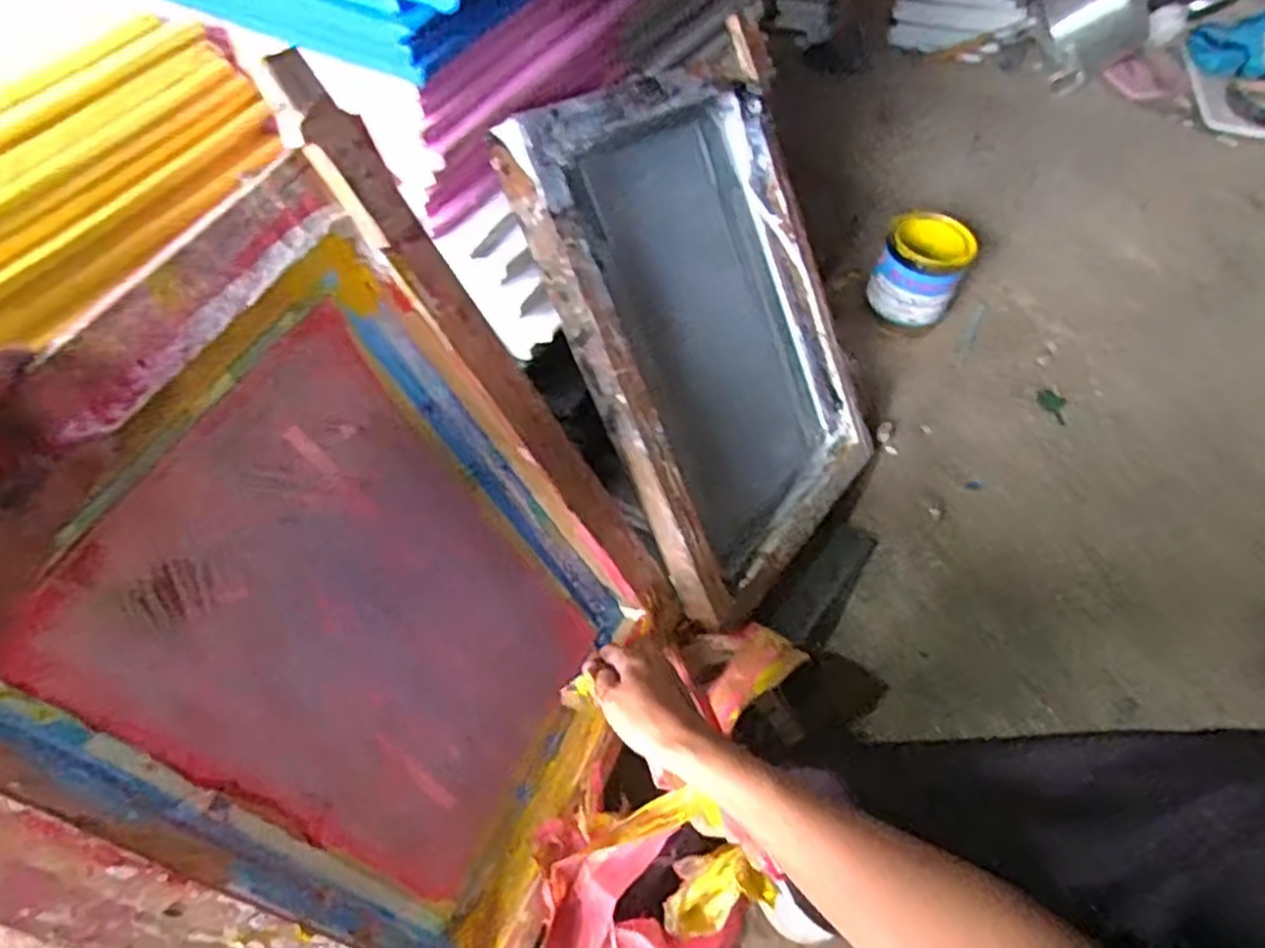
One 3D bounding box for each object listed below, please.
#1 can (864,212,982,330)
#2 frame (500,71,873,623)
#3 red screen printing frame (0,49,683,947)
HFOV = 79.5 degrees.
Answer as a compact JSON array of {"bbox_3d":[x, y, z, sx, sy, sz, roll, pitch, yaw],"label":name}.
[{"bbox_3d":[0.391,-0.272,1.040,0.114,0.130,0.123,0,52,0],"label":"can"},{"bbox_3d":[0.081,-0.129,0.717,0.062,0.446,0.328,-5,26,42],"label":"frame"},{"bbox_3d":[-0.144,0.092,0.452,0.042,0.442,0.371,1,47,36],"label":"red screen printing frame"}]

